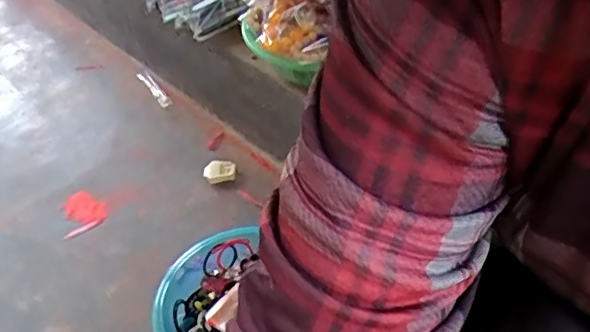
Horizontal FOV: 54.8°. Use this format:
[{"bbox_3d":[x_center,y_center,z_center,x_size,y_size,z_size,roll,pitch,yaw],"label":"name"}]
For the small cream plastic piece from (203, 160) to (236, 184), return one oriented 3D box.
[{"bbox_3d":[-0.124,0.008,0.941,0.052,0.014,0.044,-15,43,-10],"label":"small cream plastic piece"}]

